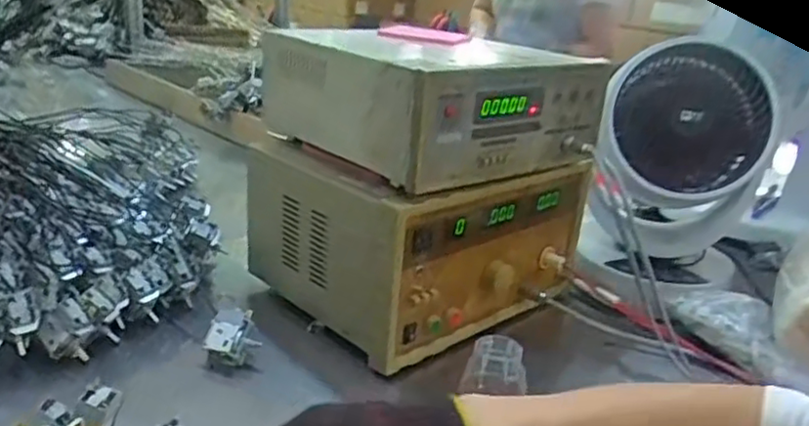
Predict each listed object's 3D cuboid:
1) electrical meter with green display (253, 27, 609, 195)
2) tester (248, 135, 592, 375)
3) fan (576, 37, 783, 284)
[{"bbox_3d":[0.033,-0.130,0.734,0.282,0.104,0.266,-14,29,-42],"label":"electrical meter with green display"},{"bbox_3d":[0.020,0.010,0.779,0.309,0.168,0.240,-14,29,-42],"label":"tester"},{"bbox_3d":[0.331,-0.055,0.818,0.173,0.283,0.149,15,23,22],"label":"fan"}]

